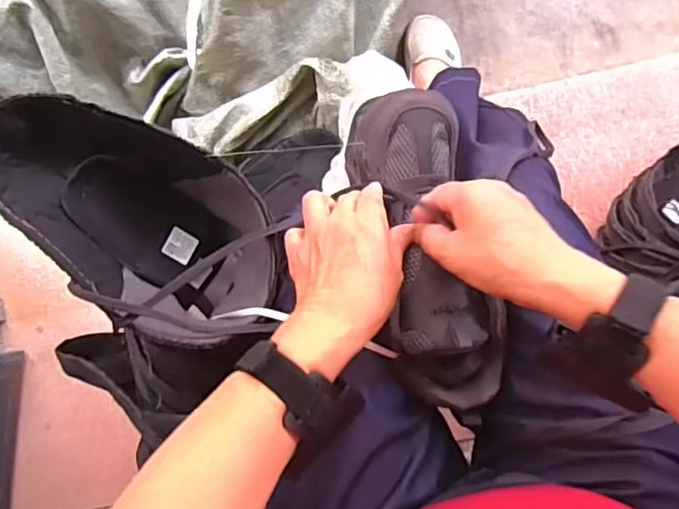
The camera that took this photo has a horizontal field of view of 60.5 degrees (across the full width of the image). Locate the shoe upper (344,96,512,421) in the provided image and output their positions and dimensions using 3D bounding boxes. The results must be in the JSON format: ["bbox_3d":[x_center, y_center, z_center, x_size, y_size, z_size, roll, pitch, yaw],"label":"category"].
[{"bbox_3d":[0.069,-0.002,0.449,0.086,0.061,0.249,-12,85,5],"label":"shoe upper"}]

